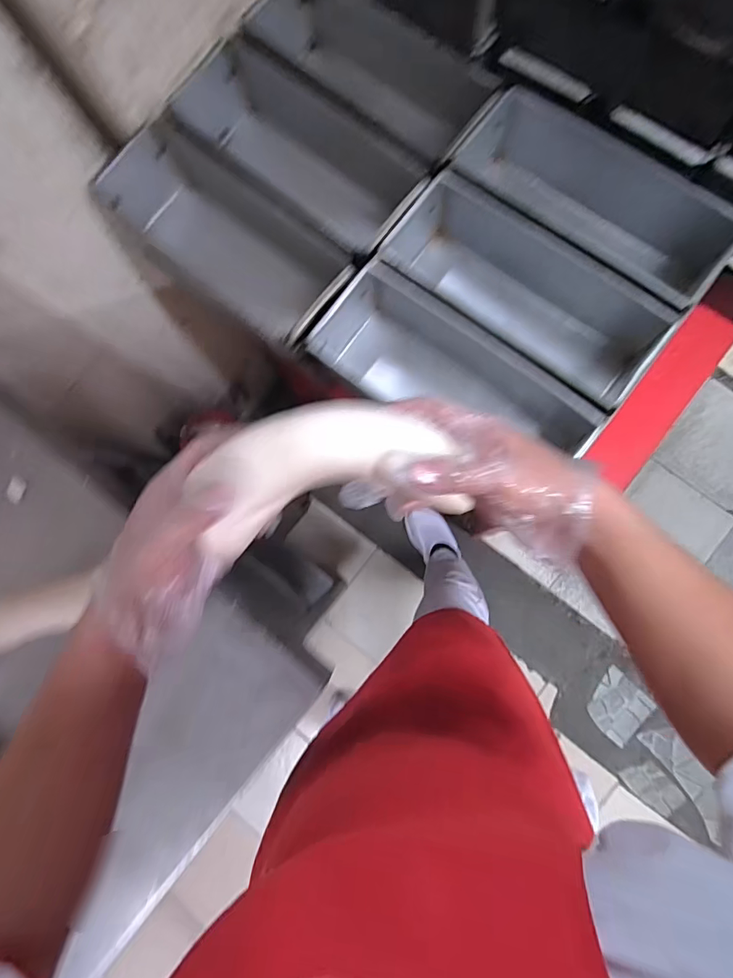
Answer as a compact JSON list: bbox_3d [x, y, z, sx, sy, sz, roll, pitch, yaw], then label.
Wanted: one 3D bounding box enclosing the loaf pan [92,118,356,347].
[{"bbox_3d":[-0.172,-0.311,0.587,0.341,0.115,0.140,39,90,7],"label":"loaf pan"}]

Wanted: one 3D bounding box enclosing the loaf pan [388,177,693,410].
[{"bbox_3d":[0.180,-0.224,0.550,0.305,0.127,0.143,37,90,7],"label":"loaf pan"}]

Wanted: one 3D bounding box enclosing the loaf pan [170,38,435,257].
[{"bbox_3d":[-0.085,-0.426,0.606,0.349,0.126,0.131,41,90,7],"label":"loaf pan"}]

